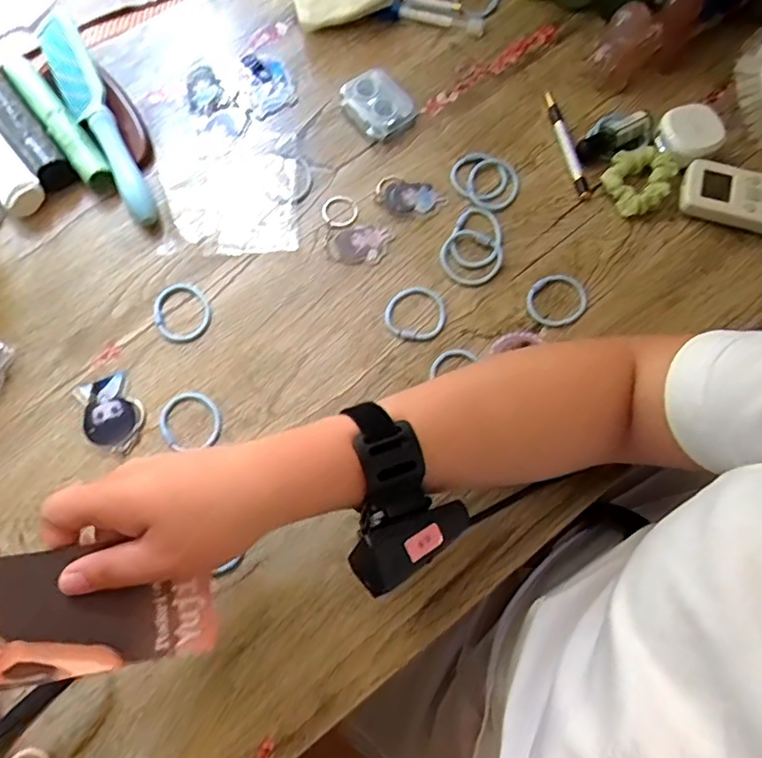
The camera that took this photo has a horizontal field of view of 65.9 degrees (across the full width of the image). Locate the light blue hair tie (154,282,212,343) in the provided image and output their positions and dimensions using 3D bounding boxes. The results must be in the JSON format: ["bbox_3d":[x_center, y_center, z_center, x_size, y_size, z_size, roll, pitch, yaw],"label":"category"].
[{"bbox_3d":[-0.161,-0.055,0.475,0.044,0.004,0.053,-31,75,-10],"label":"light blue hair tie"}]

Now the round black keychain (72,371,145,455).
[{"bbox_3d":[-0.207,0.027,0.450,0.043,0.008,0.064,-27,75,-8],"label":"round black keychain"}]

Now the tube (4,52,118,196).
[{"bbox_3d":[-0.283,-0.225,0.517,0.025,0.027,0.171,-37,76,-11],"label":"tube"}]

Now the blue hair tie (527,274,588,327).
[{"bbox_3d":[0.146,-0.065,0.486,0.045,0.006,0.049,0,73,0],"label":"blue hair tie"}]

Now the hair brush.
[{"bbox_3d":[-0.245,-0.224,0.507,0.040,0.039,0.210,-27,75,-8],"label":"hair brush"}]

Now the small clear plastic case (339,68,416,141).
[{"bbox_3d":[-0.003,-0.249,0.530,0.057,0.024,0.061,-37,76,-11],"label":"small clear plastic case"}]

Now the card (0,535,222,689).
[{"bbox_3d":[-0.178,0.123,0.301,0.175,0.008,0.067,-5,76,-24],"label":"card"}]

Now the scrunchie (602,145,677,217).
[{"bbox_3d":[0.227,-0.175,0.515,0.062,0.025,0.056,-33,76,-10],"label":"scrunchie"}]

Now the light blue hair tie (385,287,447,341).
[{"bbox_3d":[0.029,-0.054,0.479,0.049,0.007,0.047,1,73,-3],"label":"light blue hair tie"}]

